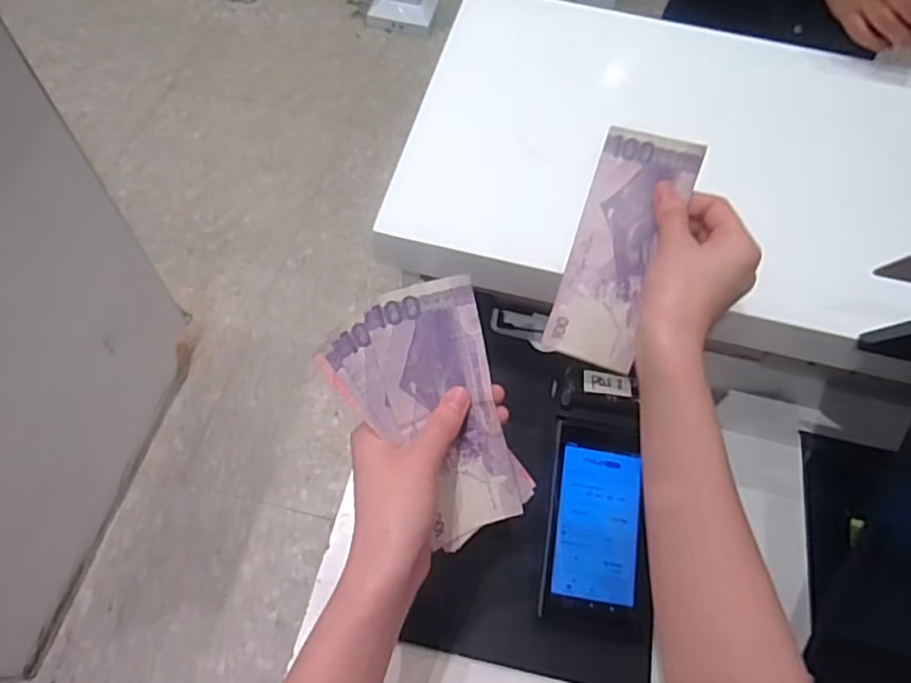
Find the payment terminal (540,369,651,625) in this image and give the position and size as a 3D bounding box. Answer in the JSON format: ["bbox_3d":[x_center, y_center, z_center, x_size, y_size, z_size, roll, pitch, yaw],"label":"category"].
[{"bbox_3d":[0.112,0.117,0.480,0.081,0.041,0.187,7,60,1],"label":"payment terminal"}]

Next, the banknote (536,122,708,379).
[{"bbox_3d":[0.110,-0.062,0.409,0.061,0.020,0.155,18,88,7],"label":"banknote"}]

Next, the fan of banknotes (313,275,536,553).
[{"bbox_3d":[-0.007,0.048,0.369,0.092,0.012,0.158,-28,106,-12],"label":"fan of banknotes"}]

